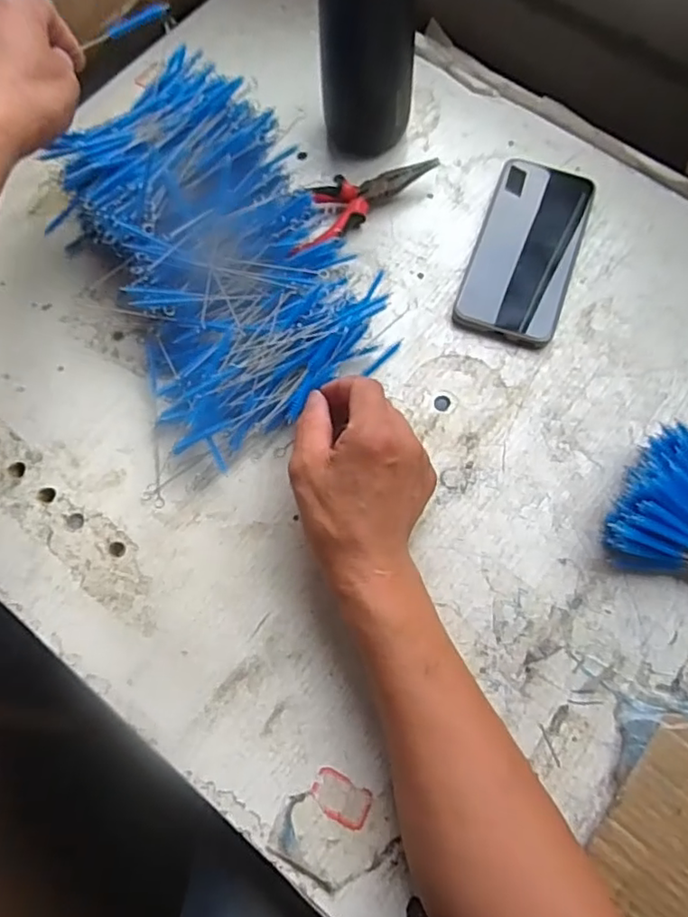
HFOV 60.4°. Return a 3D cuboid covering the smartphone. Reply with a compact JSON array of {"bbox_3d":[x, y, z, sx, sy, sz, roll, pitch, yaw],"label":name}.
[{"bbox_3d":[0.144,-0.164,0.466,0.079,0.015,0.157,18,73,7],"label":"smartphone"}]

